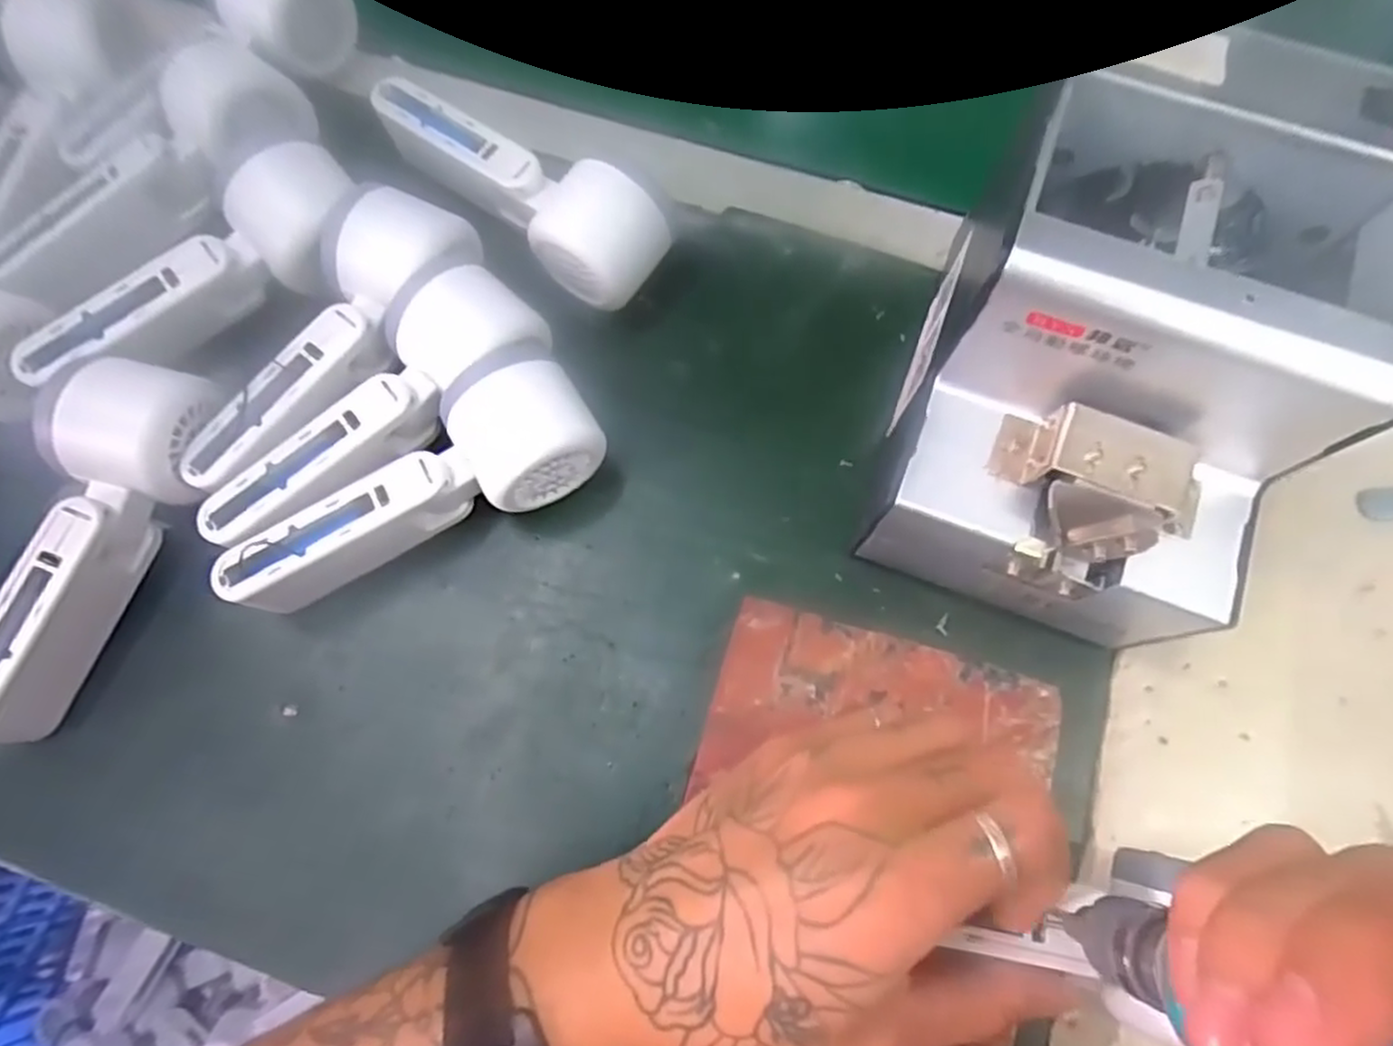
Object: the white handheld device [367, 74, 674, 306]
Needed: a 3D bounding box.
[{"bbox_3d":[-0.088,-0.173,0.371,0.164,0.054,0.060,41,77,12],"label":"white handheld device"}]

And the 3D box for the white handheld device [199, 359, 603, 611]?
[{"bbox_3d":[-0.120,-0.010,0.320,0.166,0.054,0.056,-33,75,-10],"label":"white handheld device"}]

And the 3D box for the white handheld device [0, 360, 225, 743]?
[{"bbox_3d":[-0.258,0.007,0.304,0.051,0.051,0.162,21,74,7],"label":"white handheld device"}]

